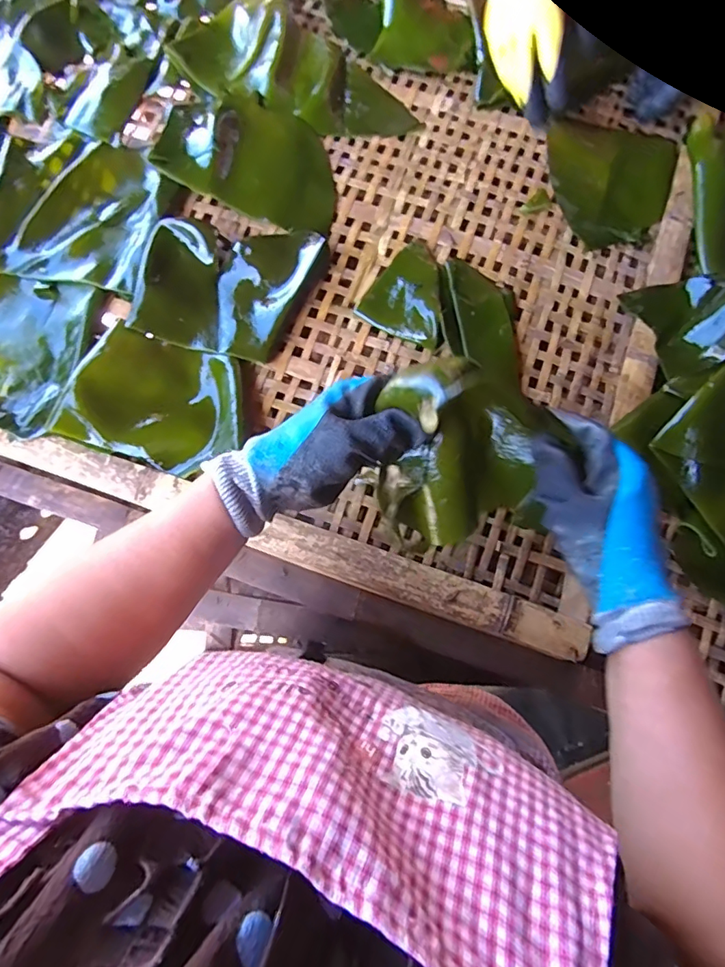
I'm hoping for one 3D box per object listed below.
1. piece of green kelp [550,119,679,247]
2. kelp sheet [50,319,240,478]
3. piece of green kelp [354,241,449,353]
[{"bbox_3d":[0.283,-0.349,0.598,0.148,0.008,0.157,0,79,0],"label":"piece of green kelp"},{"bbox_3d":[-0.212,-0.086,0.536,0.179,0.024,0.130,17,80,3],"label":"kelp sheet"},{"bbox_3d":[0.064,-0.204,0.561,0.100,0.027,0.109,36,81,7],"label":"piece of green kelp"}]

